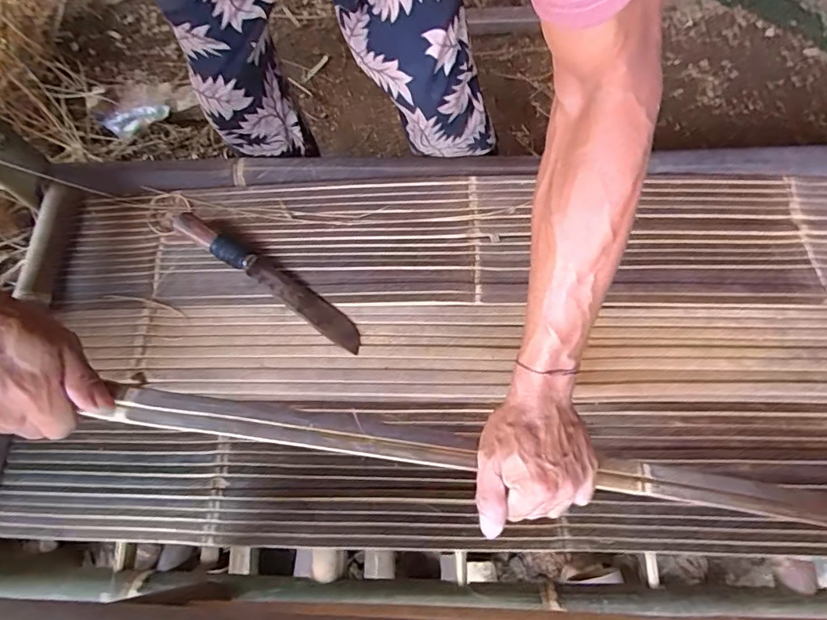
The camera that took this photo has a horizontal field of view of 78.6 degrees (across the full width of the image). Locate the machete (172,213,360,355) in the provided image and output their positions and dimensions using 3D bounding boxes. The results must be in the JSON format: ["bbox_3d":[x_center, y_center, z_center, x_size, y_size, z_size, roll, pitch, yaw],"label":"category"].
[{"bbox_3d":[-0.213,-0.049,0.734,0.347,0.028,0.041,33,75,15],"label":"machete"}]

